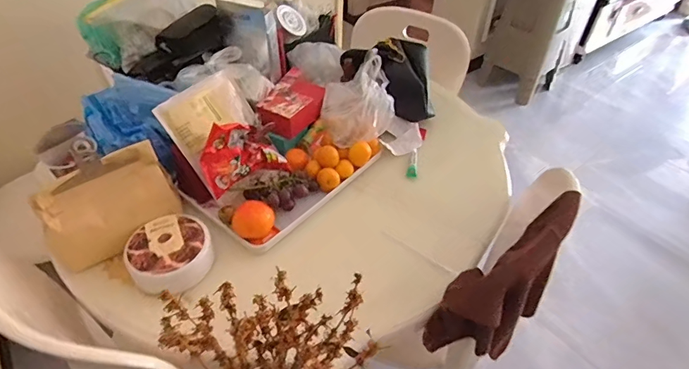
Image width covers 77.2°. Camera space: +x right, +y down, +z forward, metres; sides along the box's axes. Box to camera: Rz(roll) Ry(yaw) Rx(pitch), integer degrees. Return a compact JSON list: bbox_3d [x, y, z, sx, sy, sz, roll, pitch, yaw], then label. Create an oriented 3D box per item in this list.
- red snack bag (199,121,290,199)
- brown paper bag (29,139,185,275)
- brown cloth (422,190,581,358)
[{"bbox_3d":[-0.196,-0.058,0.821,0.157,0.127,0.051,-28,12,-28],"label":"red snack bag"},{"bbox_3d":[-0.412,0.037,0.768,0.224,0.137,0.086,-29,52,-29],"label":"brown paper bag"},{"bbox_3d":[0.290,0.159,0.748,0.375,0.169,0.117,-45,56,-3],"label":"brown cloth"}]

